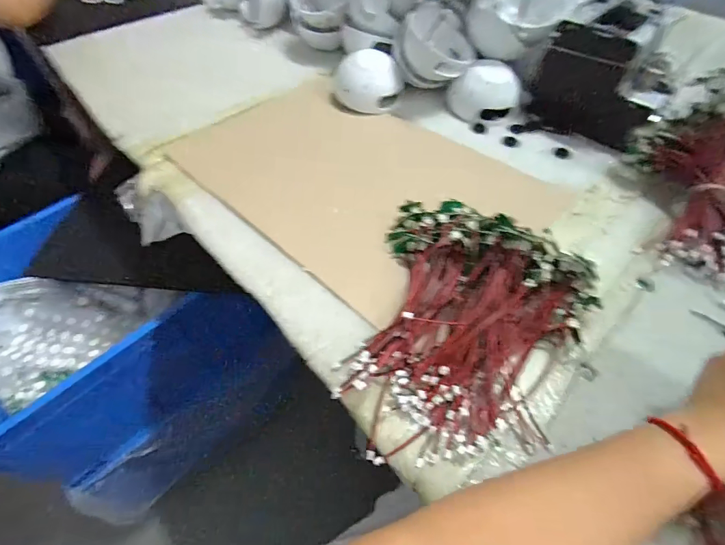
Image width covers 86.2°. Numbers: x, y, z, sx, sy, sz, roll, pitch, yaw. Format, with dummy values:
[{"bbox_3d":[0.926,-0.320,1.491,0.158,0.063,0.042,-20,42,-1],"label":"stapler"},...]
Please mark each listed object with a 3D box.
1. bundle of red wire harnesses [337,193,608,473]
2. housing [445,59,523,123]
[{"bbox_3d":[0.101,0.045,0.368,0.220,0.072,0.267,20,56,14],"label":"bundle of red wire harnesses"},{"bbox_3d":[0.203,-0.294,0.625,0.108,0.066,0.077,-12,54,-9],"label":"housing"}]

